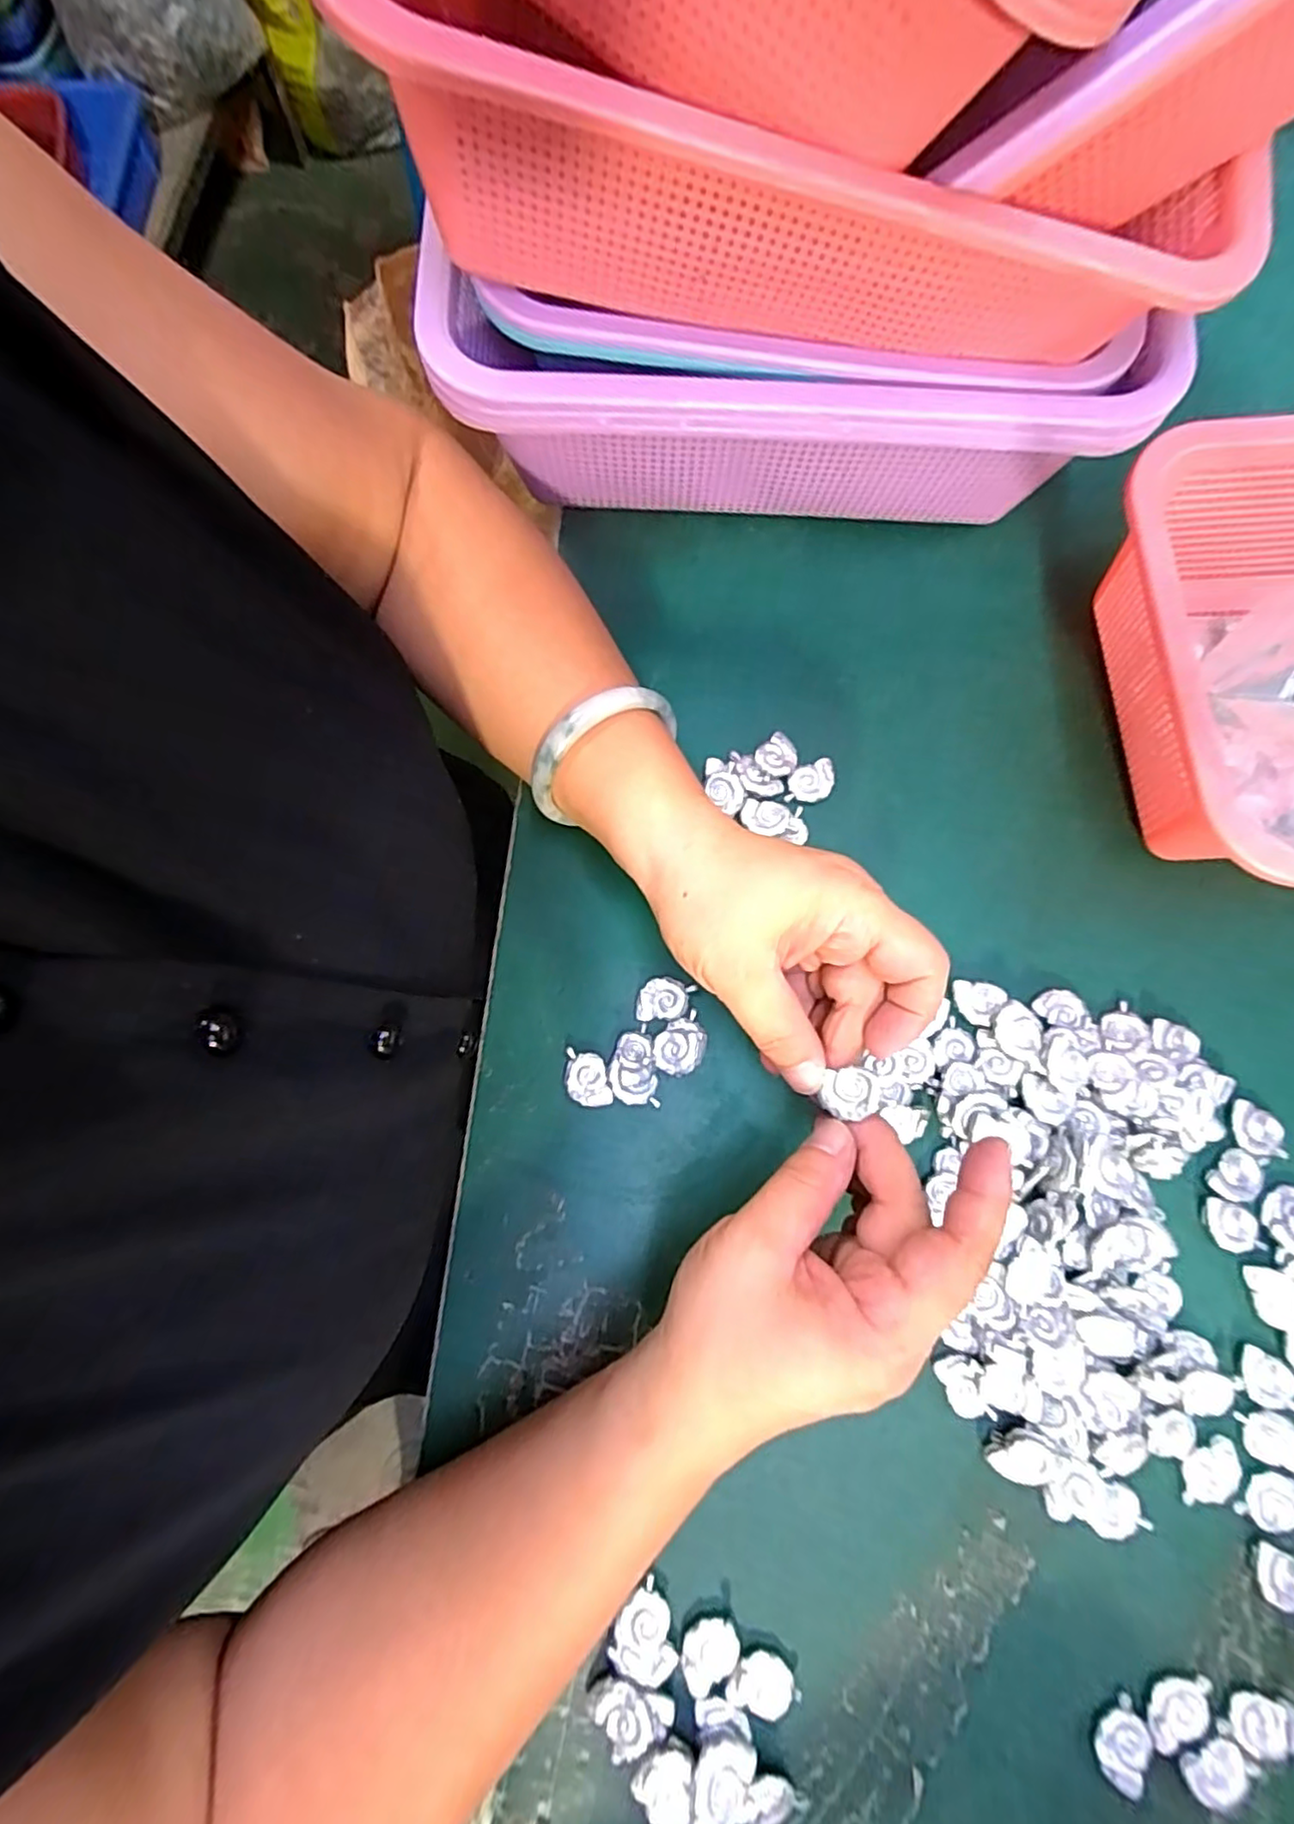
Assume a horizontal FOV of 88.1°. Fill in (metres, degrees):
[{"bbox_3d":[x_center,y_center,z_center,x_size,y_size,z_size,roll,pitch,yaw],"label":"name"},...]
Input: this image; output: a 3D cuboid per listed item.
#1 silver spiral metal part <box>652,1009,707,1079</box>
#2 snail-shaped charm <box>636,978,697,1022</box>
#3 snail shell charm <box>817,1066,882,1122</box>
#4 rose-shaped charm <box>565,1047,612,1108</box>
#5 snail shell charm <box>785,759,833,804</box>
[{"bbox_3d":[0.015,0.058,0.290,0.026,0.009,0.020,-39,81,-8],"label":"silver spiral metal part"},{"bbox_3d":[0.007,0.039,0.296,0.022,0.004,0.020,13,79,2],"label":"snail-shaped charm"},{"bbox_3d":[0.073,0.065,0.240,0.018,0.009,0.018,3,78,0],"label":"snail shell charm"},{"bbox_3d":[-0.026,0.072,0.290,0.018,0.004,0.025,-11,79,-3],"label":"rose-shaped charm"},{"bbox_3d":[0.077,-0.061,0.316,0.025,0.004,0.018,-16,79,-4],"label":"snail shell charm"}]

